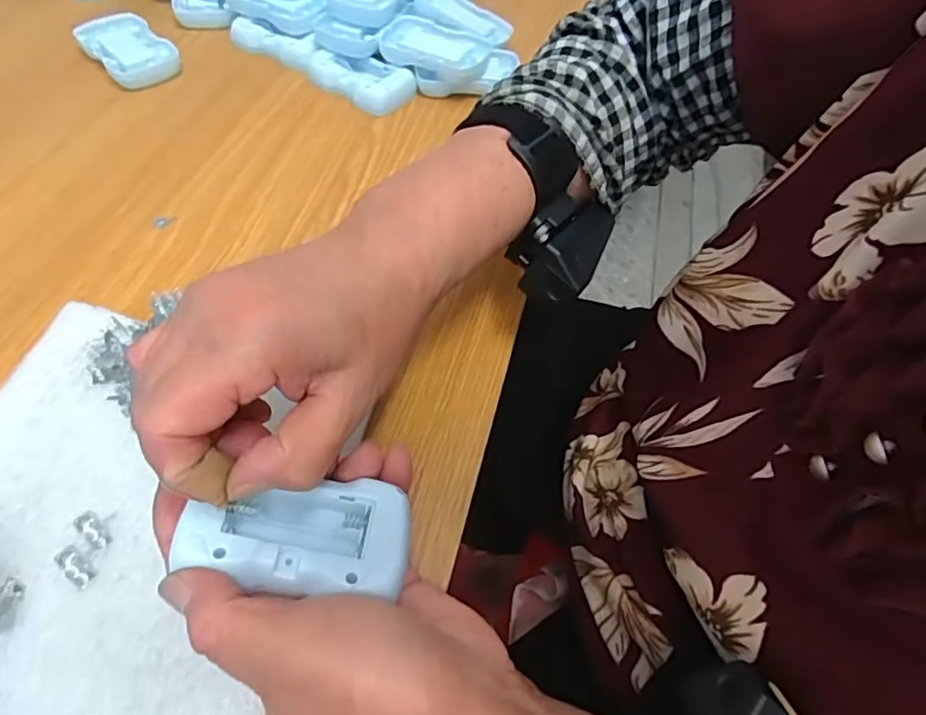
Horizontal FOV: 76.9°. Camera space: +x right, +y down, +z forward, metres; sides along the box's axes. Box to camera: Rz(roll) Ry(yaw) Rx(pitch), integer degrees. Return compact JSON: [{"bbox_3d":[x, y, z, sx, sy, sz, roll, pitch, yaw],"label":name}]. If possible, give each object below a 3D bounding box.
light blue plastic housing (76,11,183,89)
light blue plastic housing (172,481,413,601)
[{"bbox_3d":[-0.276,-0.255,0.484,0.084,0.023,0.054,41,61,20],"label":"light blue plastic housing"},{"bbox_3d":[-0.062,0.067,0.226,0.081,0.022,0.043,3,54,-2],"label":"light blue plastic housing"}]

